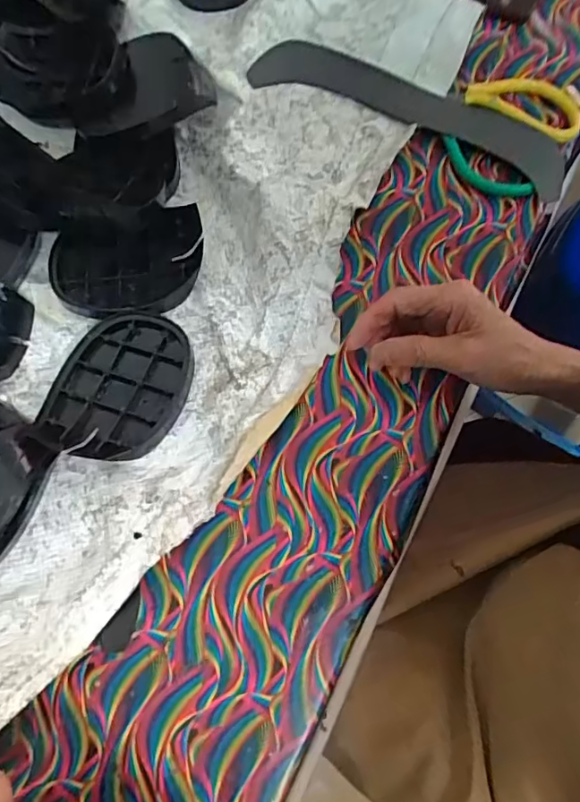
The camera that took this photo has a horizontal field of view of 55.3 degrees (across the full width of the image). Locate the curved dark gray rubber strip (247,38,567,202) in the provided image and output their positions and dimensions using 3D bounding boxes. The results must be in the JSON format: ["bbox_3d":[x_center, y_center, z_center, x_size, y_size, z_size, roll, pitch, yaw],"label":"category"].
[{"bbox_3d":[0.107,-0.266,0.498,0.290,0.010,0.056,24,75,6],"label":"curved dark gray rubber strip"}]

